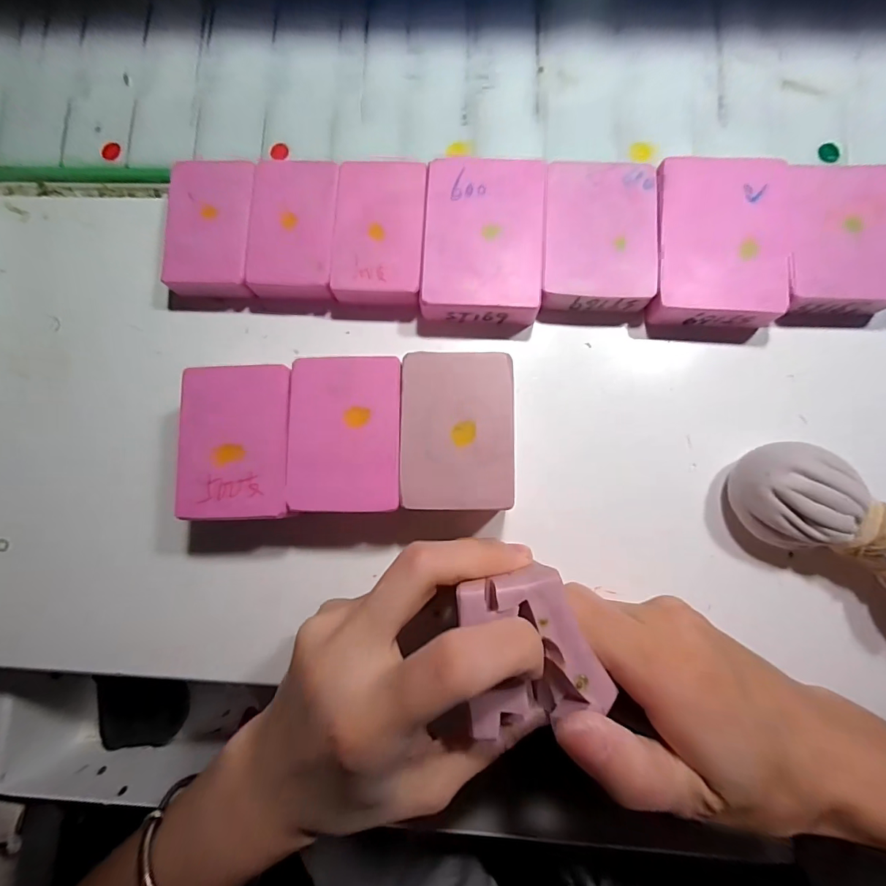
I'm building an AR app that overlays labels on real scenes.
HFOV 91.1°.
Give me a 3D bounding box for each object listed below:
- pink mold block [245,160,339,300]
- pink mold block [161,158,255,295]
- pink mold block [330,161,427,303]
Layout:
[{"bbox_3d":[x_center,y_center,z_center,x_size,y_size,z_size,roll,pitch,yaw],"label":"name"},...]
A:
[{"bbox_3d":[-0.076,-0.109,0.224,0.043,0.015,0.069,2,83,2],"label":"pink mold block"},{"bbox_3d":[-0.119,-0.111,0.226,0.044,0.014,0.070,2,83,2],"label":"pink mold block"},{"bbox_3d":[-0.032,-0.105,0.220,0.044,0.017,0.071,3,83,2],"label":"pink mold block"}]

